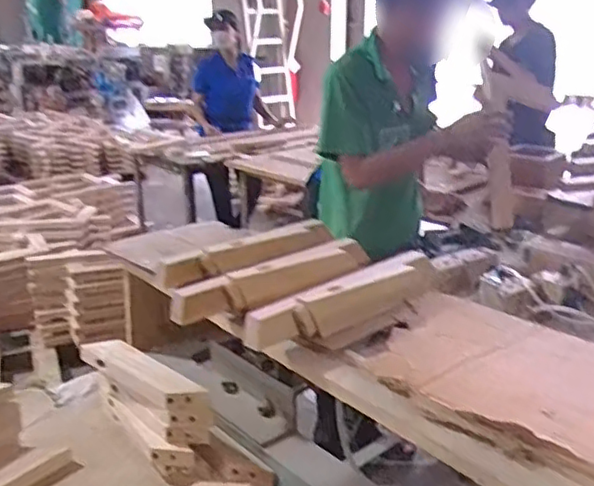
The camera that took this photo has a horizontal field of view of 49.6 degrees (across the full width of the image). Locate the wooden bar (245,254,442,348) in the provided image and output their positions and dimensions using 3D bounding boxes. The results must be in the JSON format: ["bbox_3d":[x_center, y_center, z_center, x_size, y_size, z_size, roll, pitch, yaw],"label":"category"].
[{"bbox_3d":[0.092,0.083,1.009,0.399,0.059,0.059,-17,26,-38],"label":"wooden bar"}]

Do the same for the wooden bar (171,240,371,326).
[{"bbox_3d":[-0.029,0.059,1.092,0.401,0.057,0.050,-15,24,-34],"label":"wooden bar"}]

